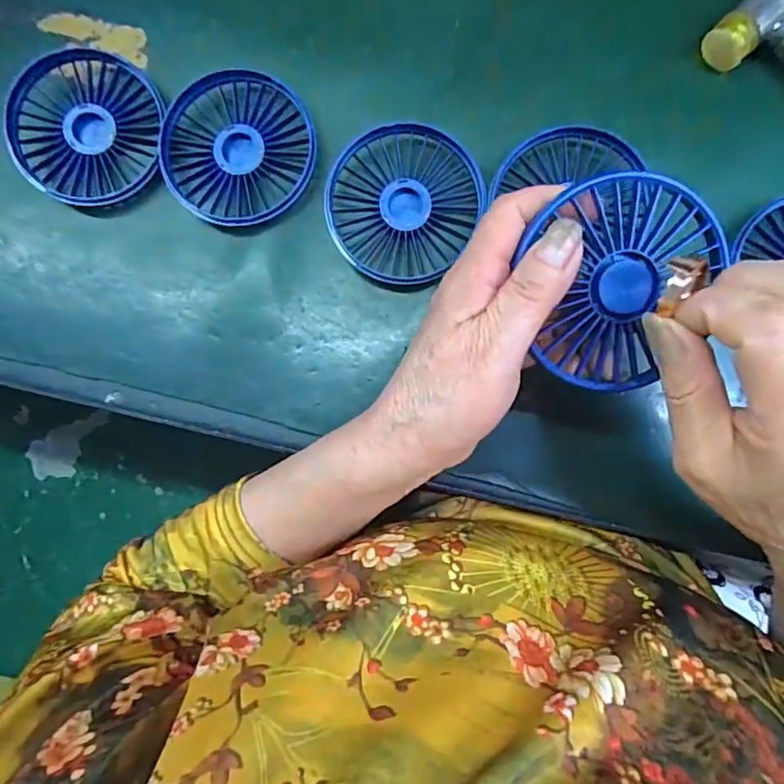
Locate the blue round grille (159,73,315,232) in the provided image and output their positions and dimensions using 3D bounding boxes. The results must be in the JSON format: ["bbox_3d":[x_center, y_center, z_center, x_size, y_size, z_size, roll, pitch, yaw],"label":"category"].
[{"bbox_3d":[-0.089,-0.142,0.322,0.084,0.017,0.090,0,87,3],"label":"blue round grille"}]

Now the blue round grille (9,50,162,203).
[{"bbox_3d":[-0.180,-0.159,0.329,0.085,0.020,0.087,0,87,3],"label":"blue round grille"}]

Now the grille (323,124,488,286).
[{"bbox_3d":[0.005,-0.107,0.315,0.082,0.018,0.084,0,87,3],"label":"grille"}]

